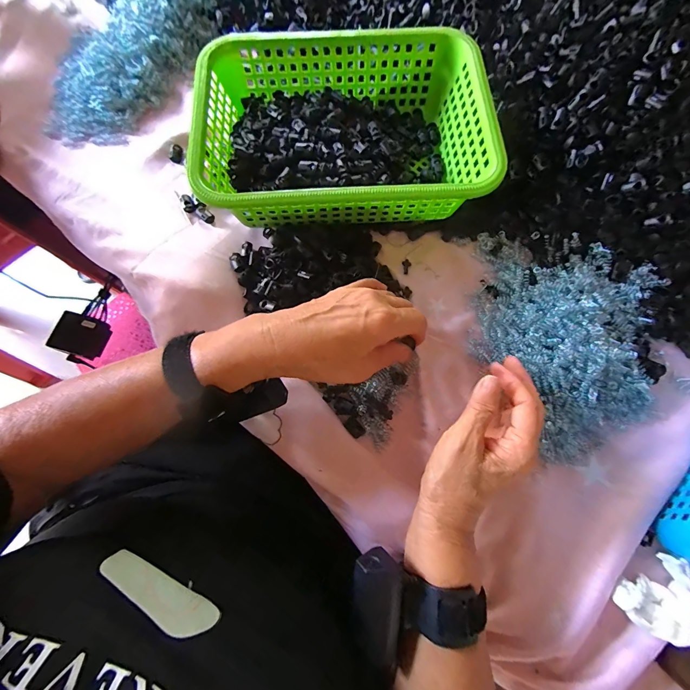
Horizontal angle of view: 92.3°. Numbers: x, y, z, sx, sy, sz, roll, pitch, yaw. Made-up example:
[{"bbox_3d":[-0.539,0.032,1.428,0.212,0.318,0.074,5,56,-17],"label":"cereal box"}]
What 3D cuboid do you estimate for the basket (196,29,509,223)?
[{"bbox_3d":[-0.003,-0.227,0.361,0.287,0.078,0.212,-3,74,-2],"label":"basket"}]

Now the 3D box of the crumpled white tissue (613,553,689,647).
[{"bbox_3d":[0.262,0.208,0.275,0.063,0.026,0.043,-38,78,-11],"label":"crumpled white tissue"}]

